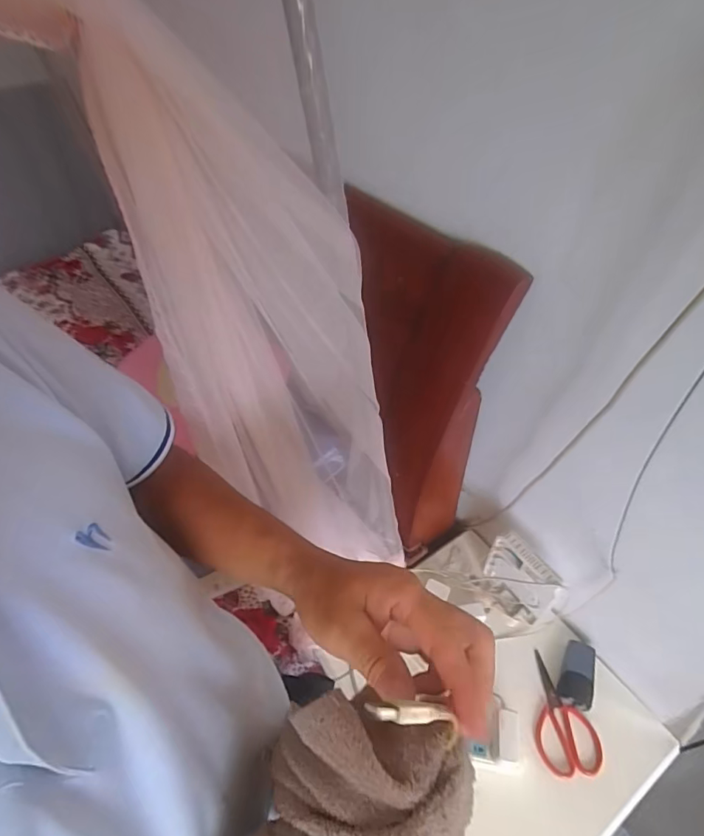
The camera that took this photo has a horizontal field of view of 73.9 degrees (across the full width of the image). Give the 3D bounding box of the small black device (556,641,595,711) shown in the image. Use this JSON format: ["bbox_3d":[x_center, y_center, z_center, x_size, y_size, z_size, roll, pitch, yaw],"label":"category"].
[{"bbox_3d":[0.386,0.439,0.802,0.054,0.020,0.104,16,50,17],"label":"small black device"}]

